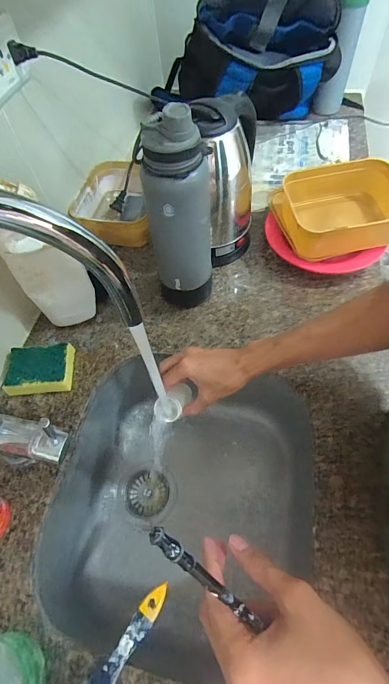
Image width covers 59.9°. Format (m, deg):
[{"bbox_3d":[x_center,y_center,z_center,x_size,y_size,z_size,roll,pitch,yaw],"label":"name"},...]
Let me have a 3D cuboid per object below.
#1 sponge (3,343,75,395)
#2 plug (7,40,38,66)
[{"bbox_3d":[-0.240,0.042,0.529,0.096,0.033,0.070,-6,58,-1],"label":"sponge"},{"bbox_3d":[-0.235,-0.401,0.465,0.033,0.026,0.017,-6,58,0],"label":"plug"}]

